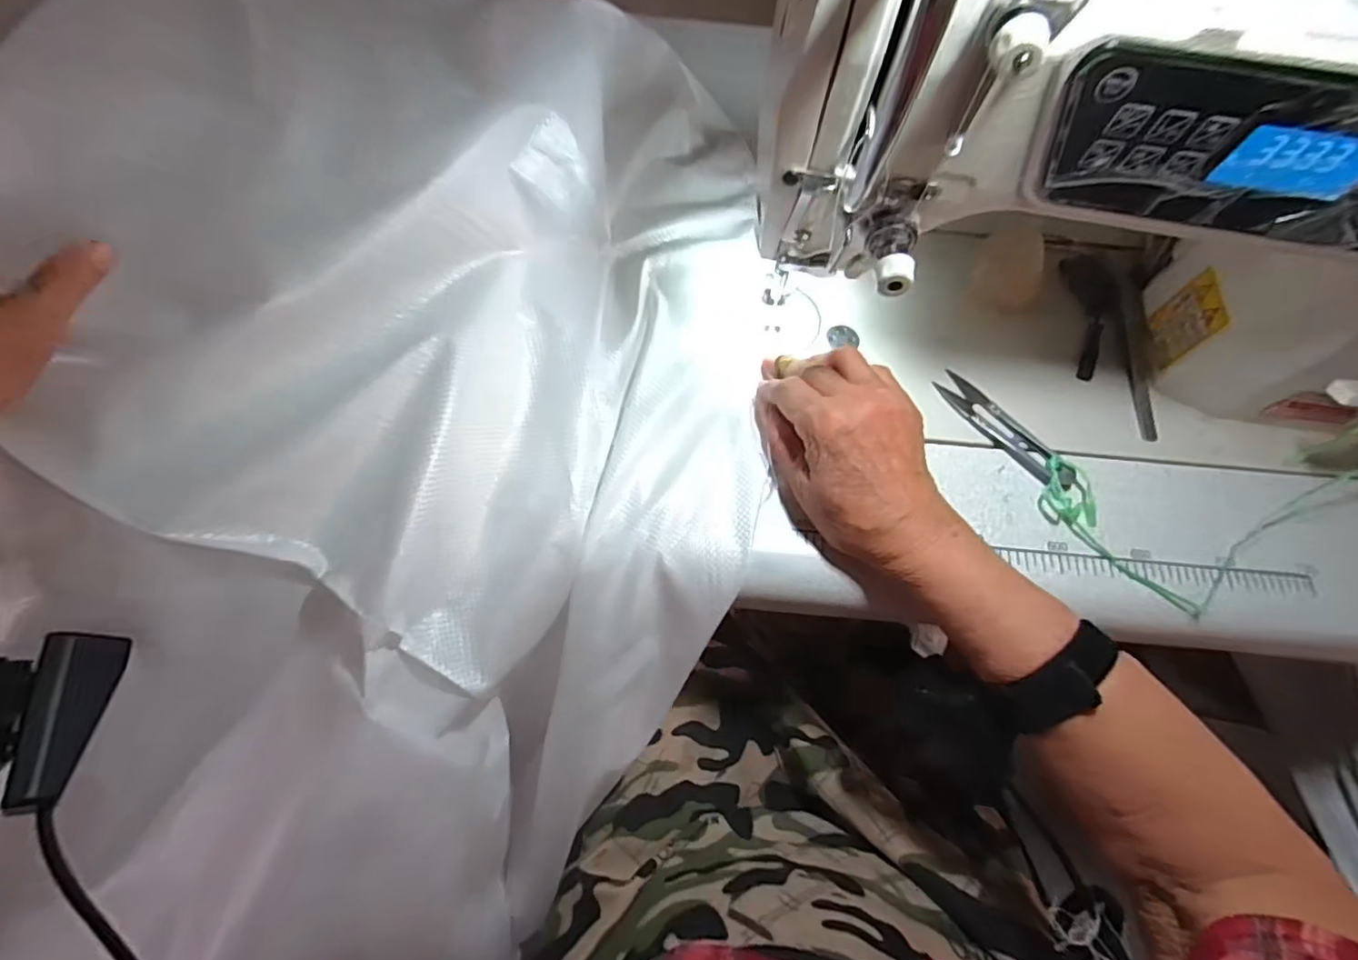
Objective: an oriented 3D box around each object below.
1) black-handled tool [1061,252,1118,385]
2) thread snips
[{"bbox_3d":[0.289,-0.116,0.411,0.028,0.016,0.101,6,67,0],"label":"black-handled tool"},{"bbox_3d":[0.206,-0.032,0.373,0.021,0.011,0.098,-32,72,-15],"label":"thread snips"}]

